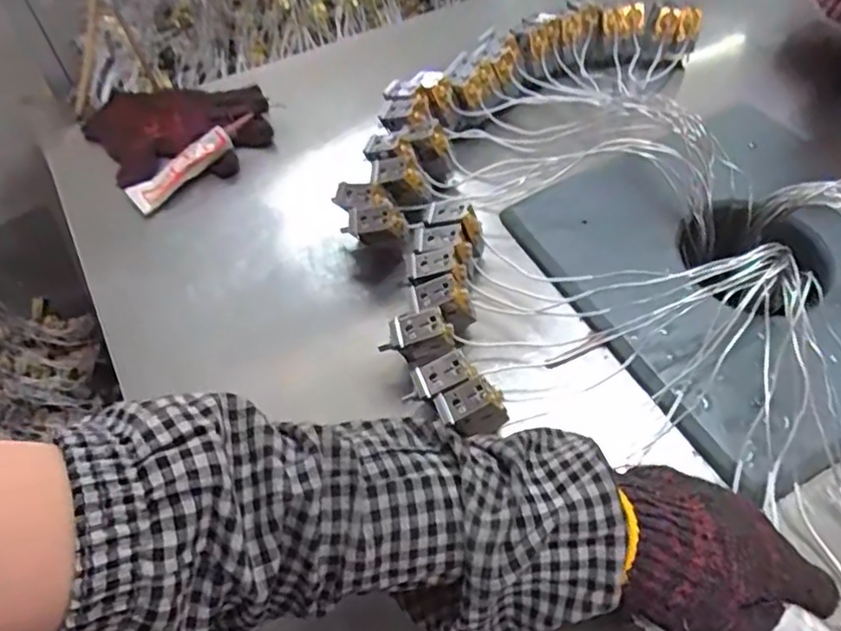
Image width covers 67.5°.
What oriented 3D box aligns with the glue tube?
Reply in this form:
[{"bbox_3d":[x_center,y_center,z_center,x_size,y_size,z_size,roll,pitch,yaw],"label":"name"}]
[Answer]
[{"bbox_3d":[-0.222,-0.154,0.615,0.142,0.027,0.027,-42,63,-11],"label":"glue tube"}]

